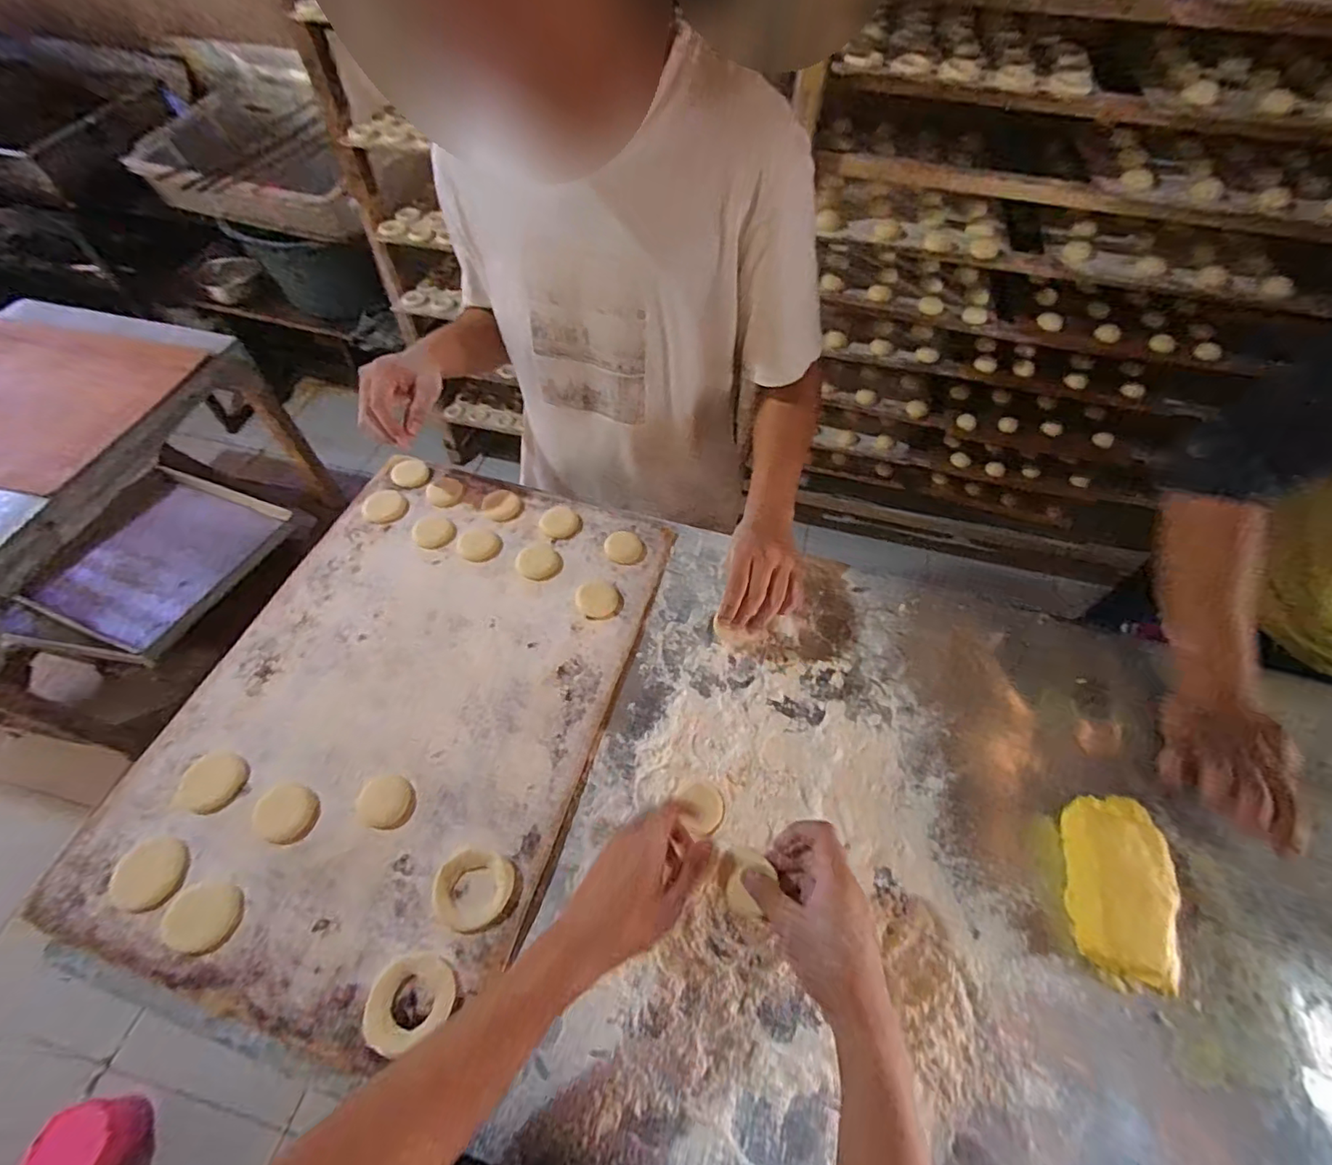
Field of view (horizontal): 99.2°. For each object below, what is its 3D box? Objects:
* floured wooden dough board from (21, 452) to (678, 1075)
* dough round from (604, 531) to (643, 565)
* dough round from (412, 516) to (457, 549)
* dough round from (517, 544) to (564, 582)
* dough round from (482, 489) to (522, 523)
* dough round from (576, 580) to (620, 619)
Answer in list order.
[{"bbox_3d":[-0.283,0.113,0.623,0.432,0.018,0.586,15,57,9],"label":"floured wooden dough board"},{"bbox_3d":[-0.055,-0.045,0.728,0.047,0.005,0.050,1,56,-1],"label":"dough round"},{"bbox_3d":[-0.302,-0.064,0.734,0.055,0.006,0.048,21,58,13],"label":"dough round"},{"bbox_3d":[-0.159,-0.025,0.719,0.052,0.006,0.054,-28,61,-19],"label":"dough round"},{"bbox_3d":[-0.219,-0.103,0.759,0.048,0.006,0.052,1,56,-1],"label":"dough round"},{"bbox_3d":[-0.082,0.019,0.676,0.052,0.004,0.047,26,59,15],"label":"dough round"}]

